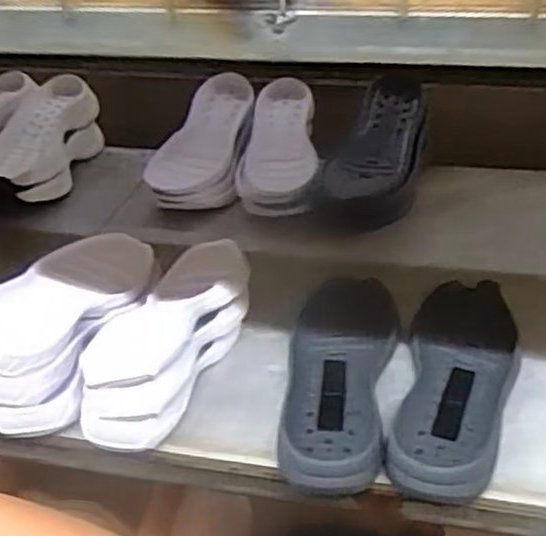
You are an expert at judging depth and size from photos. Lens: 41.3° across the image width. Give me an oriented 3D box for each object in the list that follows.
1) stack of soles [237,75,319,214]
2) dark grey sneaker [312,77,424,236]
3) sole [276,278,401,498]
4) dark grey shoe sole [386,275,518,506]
[{"bbox_3d":[0.008,-0.182,1.055,0.117,0.041,0.277,0,48,4],"label":"stack of soles"},{"bbox_3d":[0.159,-0.171,1.016,0.128,0.066,0.296,10,55,21],"label":"dark grey sneaker"},{"bbox_3d":[0.068,0.098,0.690,0.108,0.034,0.285,2,32,6],"label":"sole"},{"bbox_3d":[0.173,0.100,0.677,0.099,0.033,0.286,8,33,15],"label":"dark grey shoe sole"}]

